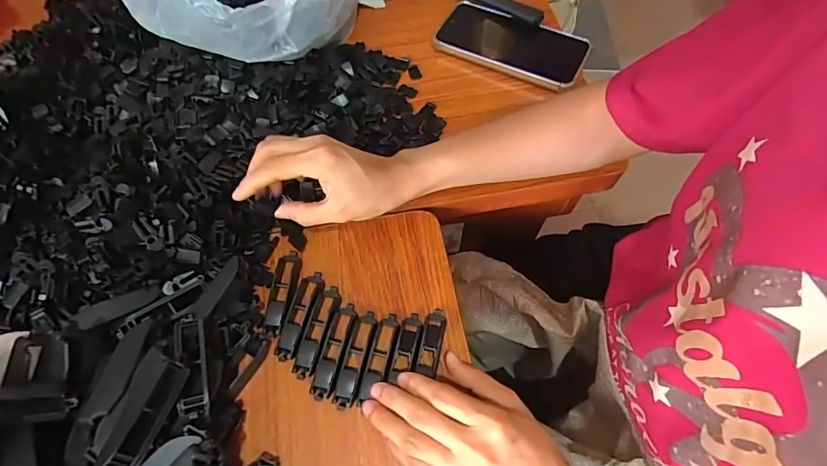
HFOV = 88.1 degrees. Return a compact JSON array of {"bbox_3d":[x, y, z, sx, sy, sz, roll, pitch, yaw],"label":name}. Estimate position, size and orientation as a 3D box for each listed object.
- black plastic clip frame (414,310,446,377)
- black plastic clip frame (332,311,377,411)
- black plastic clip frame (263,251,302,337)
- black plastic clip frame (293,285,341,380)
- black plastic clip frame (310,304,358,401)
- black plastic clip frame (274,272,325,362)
[{"bbox_3d":[0.015,0.085,0.345,0.016,0.009,0.056,13,50,3],"label":"black plastic clip frame"},{"bbox_3d":[-0.045,0.099,0.340,0.017,0.010,0.077,12,64,6],"label":"black plastic clip frame"},{"bbox_3d":[-0.112,0.050,0.365,0.021,0.013,0.076,5,63,3],"label":"black plastic clip frame"},{"bbox_3d":[-0.077,0.078,0.347,0.019,0.009,0.077,13,64,7],"label":"black plastic clip frame"},{"bbox_3d":[-0.063,0.093,0.342,0.018,0.008,0.077,14,64,7],"label":"black plastic clip frame"},{"bbox_3d":[-0.093,0.066,0.352,0.022,0.014,0.077,11,64,6],"label":"black plastic clip frame"}]

